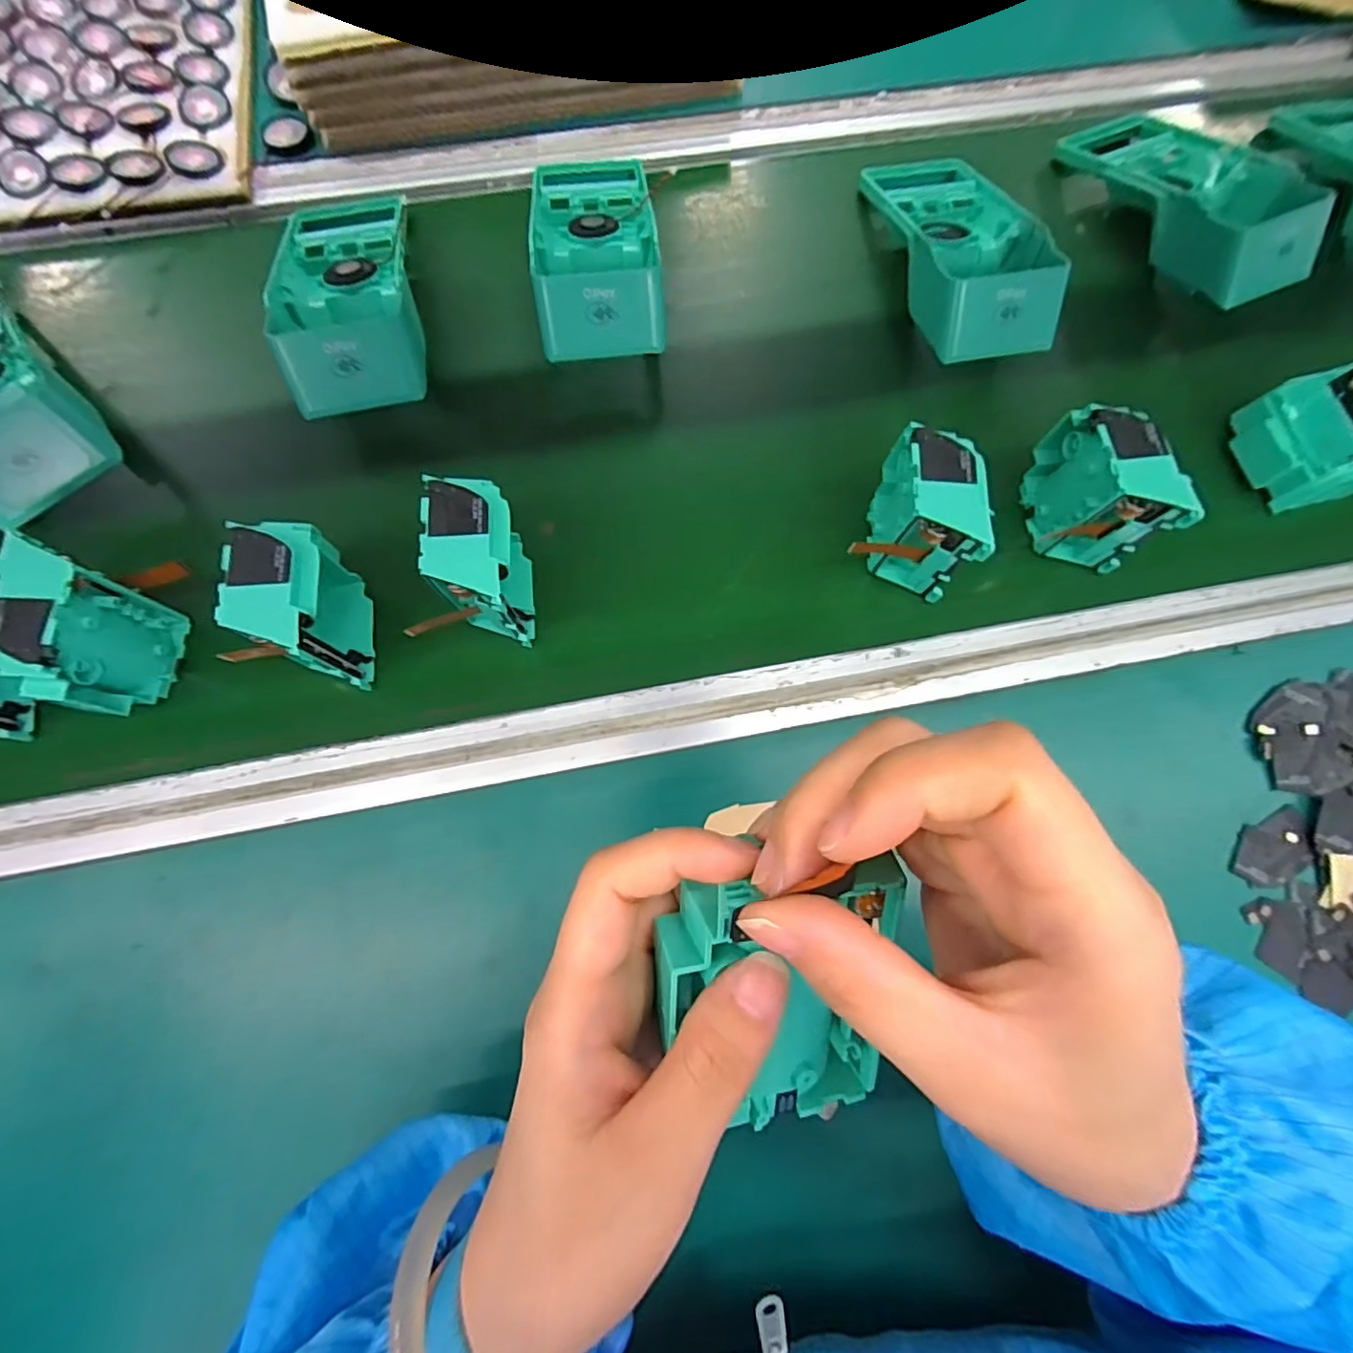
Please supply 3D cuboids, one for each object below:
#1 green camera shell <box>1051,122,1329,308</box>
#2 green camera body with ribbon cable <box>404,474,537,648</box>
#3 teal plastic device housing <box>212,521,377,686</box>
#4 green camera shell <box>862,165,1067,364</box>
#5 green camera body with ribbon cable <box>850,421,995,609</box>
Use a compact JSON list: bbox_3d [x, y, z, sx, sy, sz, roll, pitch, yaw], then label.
[{"bbox_3d":[0.375,-0.350,0.433,0.093,0.057,0.189,-24,82,-7],"label":"green camera shell"},{"bbox_3d":[-0.106,-0.060,0.326,0.046,0.069,0.078,-1,79,-3],"label":"green camera body with ribbon cable"},{"bbox_3d":[-0.199,-0.037,0.323,0.043,0.082,0.080,-6,80,-4],"label":"teal plastic device housing"},{"bbox_3d":[0.194,-0.301,0.413,0.092,0.067,0.190,-10,80,-5],"label":"green camera shell"},{"bbox_3d":[0.139,-0.091,0.347,0.044,0.084,0.079,4,79,-2],"label":"green camera body with ribbon cable"}]

